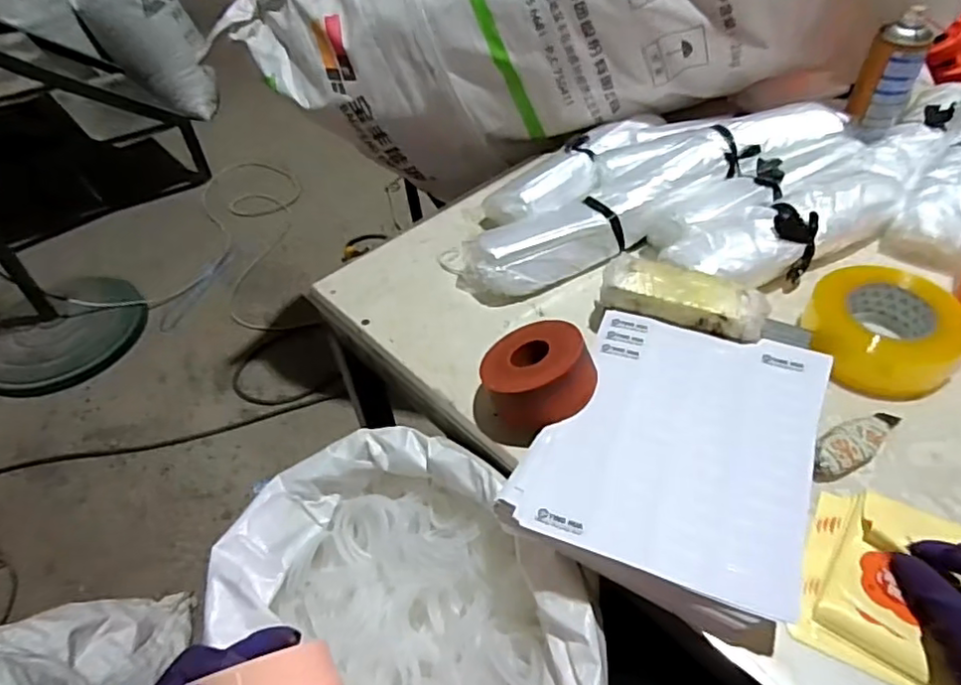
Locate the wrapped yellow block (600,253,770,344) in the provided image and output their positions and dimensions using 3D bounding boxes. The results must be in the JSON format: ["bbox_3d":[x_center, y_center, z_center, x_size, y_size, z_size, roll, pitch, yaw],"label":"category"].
[{"bbox_3d":[0.205,-0.048,0.625,0.158,0.032,0.060,18,50,20],"label":"wrapped yellow block"}]

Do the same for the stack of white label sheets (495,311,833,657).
[{"bbox_3d":[0.170,0.087,0.535,0.214,0.027,0.269,20,51,21],"label":"stack of white label sheets"}]

